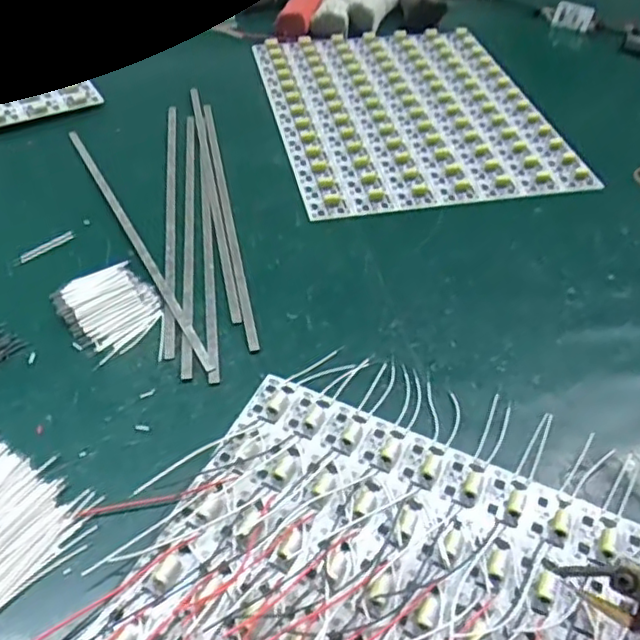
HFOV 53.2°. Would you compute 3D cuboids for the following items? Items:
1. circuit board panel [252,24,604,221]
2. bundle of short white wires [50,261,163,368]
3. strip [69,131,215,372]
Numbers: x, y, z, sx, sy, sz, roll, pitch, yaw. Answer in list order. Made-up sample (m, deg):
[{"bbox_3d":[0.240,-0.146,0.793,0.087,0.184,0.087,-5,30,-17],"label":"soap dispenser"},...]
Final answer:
[{"bbox_3d":[0.084,-0.207,0.615,0.251,0.011,0.309,-8,47,-11],"label":"circuit board panel"},{"bbox_3d":[-0.133,-0.010,0.408,0.057,0.009,0.071,-30,54,-28],"label":"bundle of short white wires"},{"bbox_3d":[-0.138,-0.066,0.464,0.008,0.004,0.295,-21,50,-22],"label":"strip"}]

